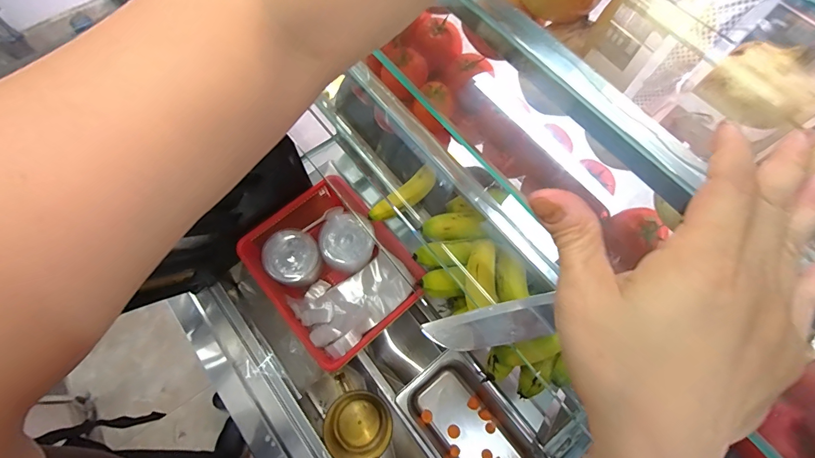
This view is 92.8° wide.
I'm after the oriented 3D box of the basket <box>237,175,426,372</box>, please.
[{"bbox_3d":[-0.155,0.096,0.851,0.276,0.102,0.351,-41,75,-15],"label":"basket"}]

